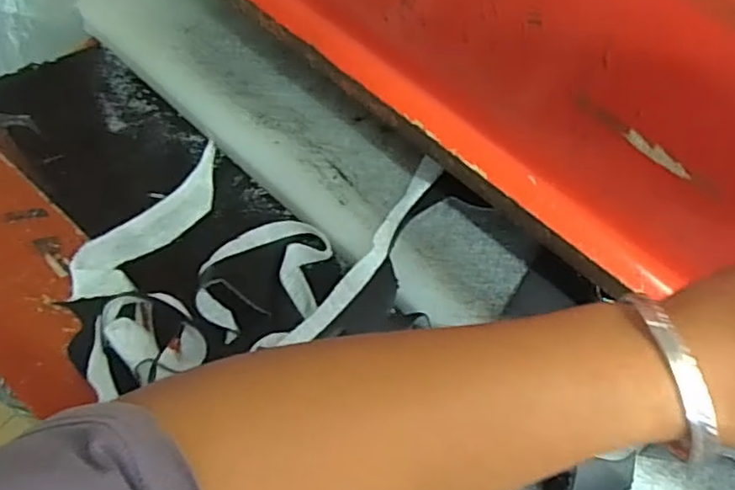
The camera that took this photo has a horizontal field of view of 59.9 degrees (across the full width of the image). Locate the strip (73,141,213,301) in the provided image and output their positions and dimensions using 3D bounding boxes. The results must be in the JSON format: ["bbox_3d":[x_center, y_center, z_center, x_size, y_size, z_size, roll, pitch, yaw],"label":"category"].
[{"bbox_3d":[-0.170,-0.019,0.517,0.043,0.024,0.164,32,54,11],"label":"strip"}]

